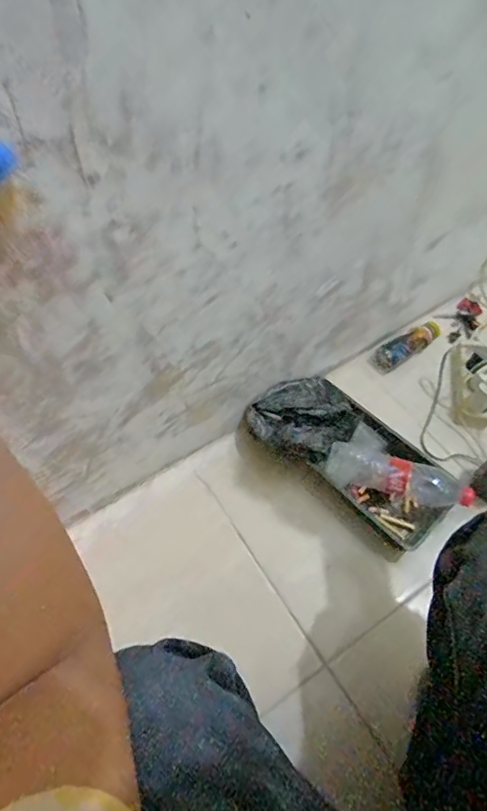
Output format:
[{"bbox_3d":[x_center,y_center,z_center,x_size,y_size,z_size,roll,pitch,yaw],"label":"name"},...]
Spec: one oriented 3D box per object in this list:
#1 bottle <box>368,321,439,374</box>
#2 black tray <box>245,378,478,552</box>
[{"bbox_3d":[0.337,-0.121,0.958,0.176,0.048,0.048,-28,61,-15],"label":"bottle"},{"bbox_3d":[0.189,0.086,0.815,0.374,0.098,0.172,33,65,20],"label":"black tray"}]

